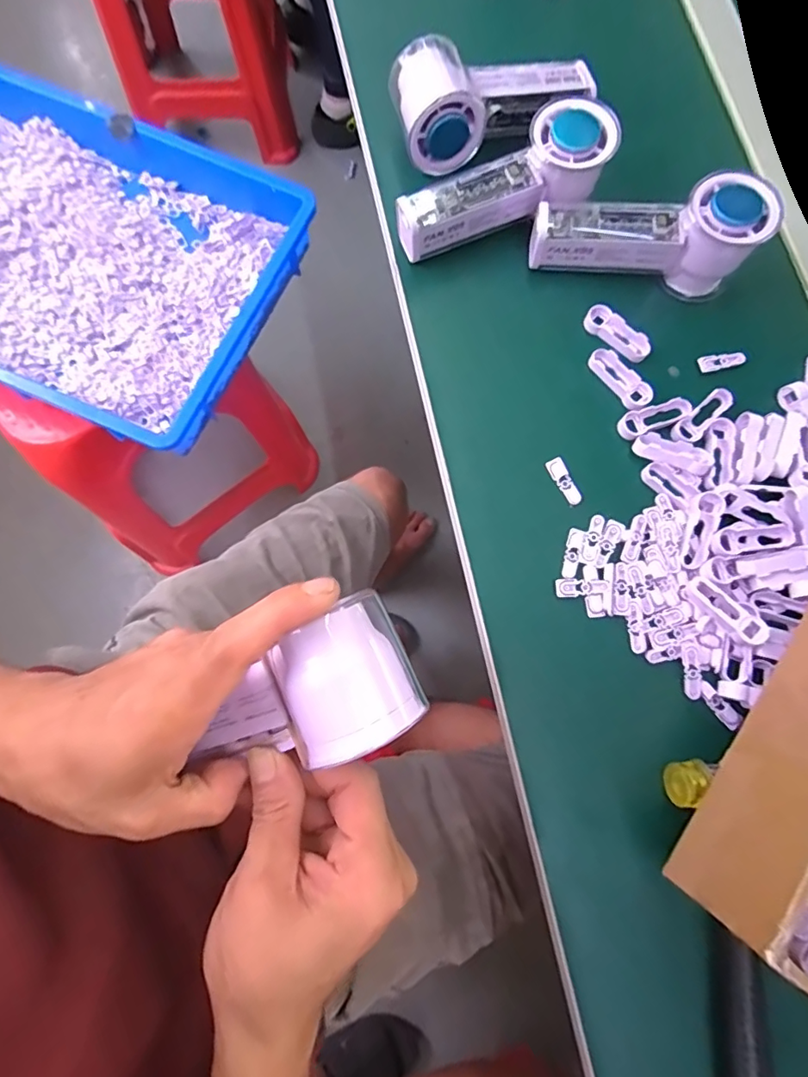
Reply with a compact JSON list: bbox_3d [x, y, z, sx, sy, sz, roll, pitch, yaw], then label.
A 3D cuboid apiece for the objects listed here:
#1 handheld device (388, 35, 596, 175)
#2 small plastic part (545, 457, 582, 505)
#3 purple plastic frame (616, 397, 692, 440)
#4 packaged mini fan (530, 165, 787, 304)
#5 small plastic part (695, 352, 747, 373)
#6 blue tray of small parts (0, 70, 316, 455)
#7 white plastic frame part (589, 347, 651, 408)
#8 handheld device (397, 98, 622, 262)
[{"bbox_3d":[0.063,-0.333,0.390,0.153,0.051,0.074,-28,80,-7],"label":"handheld device"},{"bbox_3d":[0.108,-0.038,0.351,0.011,0.004,0.034,-23,79,-6],"label":"small plastic part"},{"bbox_3d":[0.174,-0.085,0.363,0.050,0.010,0.019,-23,79,-6],"label":"purple plastic frame"},{"bbox_3d":[0.169,-0.217,0.367,0.151,0.065,0.050,10,77,1],"label":"packaged mini fan"},{"bbox_3d":[0.230,-0.128,0.376,0.033,0.004,0.012,-13,78,-4],"label":"small plastic part"},{"bbox_3d":[-0.428,-0.359,0.640,0.544,0.064,0.370,24,78,4],"label":"blue tray of small parts"},{"bbox_3d":[0.153,-0.114,0.369,0.021,0.005,0.051,-37,81,-9],"label":"white plastic frame part"},{"bbox_3d":[0.069,-0.247,0.365,0.158,0.047,0.055,-24,79,7],"label":"handheld device"}]

